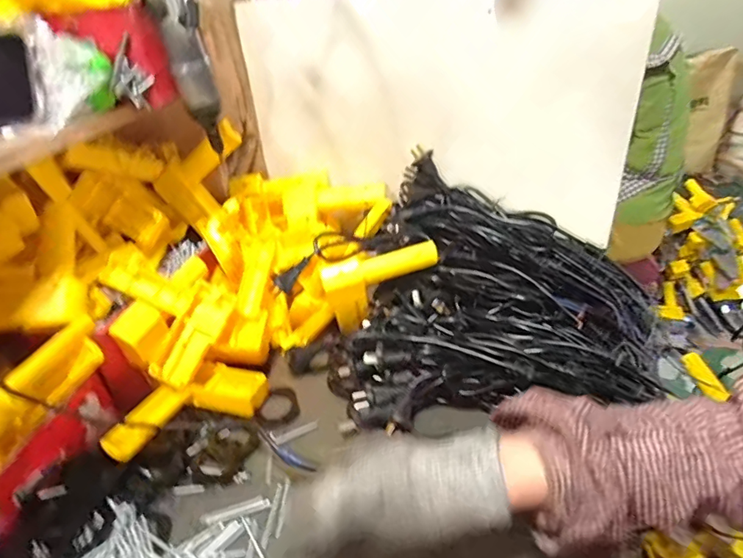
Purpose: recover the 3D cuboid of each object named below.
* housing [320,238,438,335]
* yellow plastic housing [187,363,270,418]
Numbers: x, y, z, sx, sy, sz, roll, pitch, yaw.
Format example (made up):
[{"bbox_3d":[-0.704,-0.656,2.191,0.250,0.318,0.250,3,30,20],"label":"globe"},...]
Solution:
[{"bbox_3d":[0.012,0.012,0.601,0.140,0.106,0.030,-10,33,-9],"label":"housing"},{"bbox_3d":[-0.158,0.126,0.546,0.075,0.027,0.051,8,35,19],"label":"yellow plastic housing"}]

